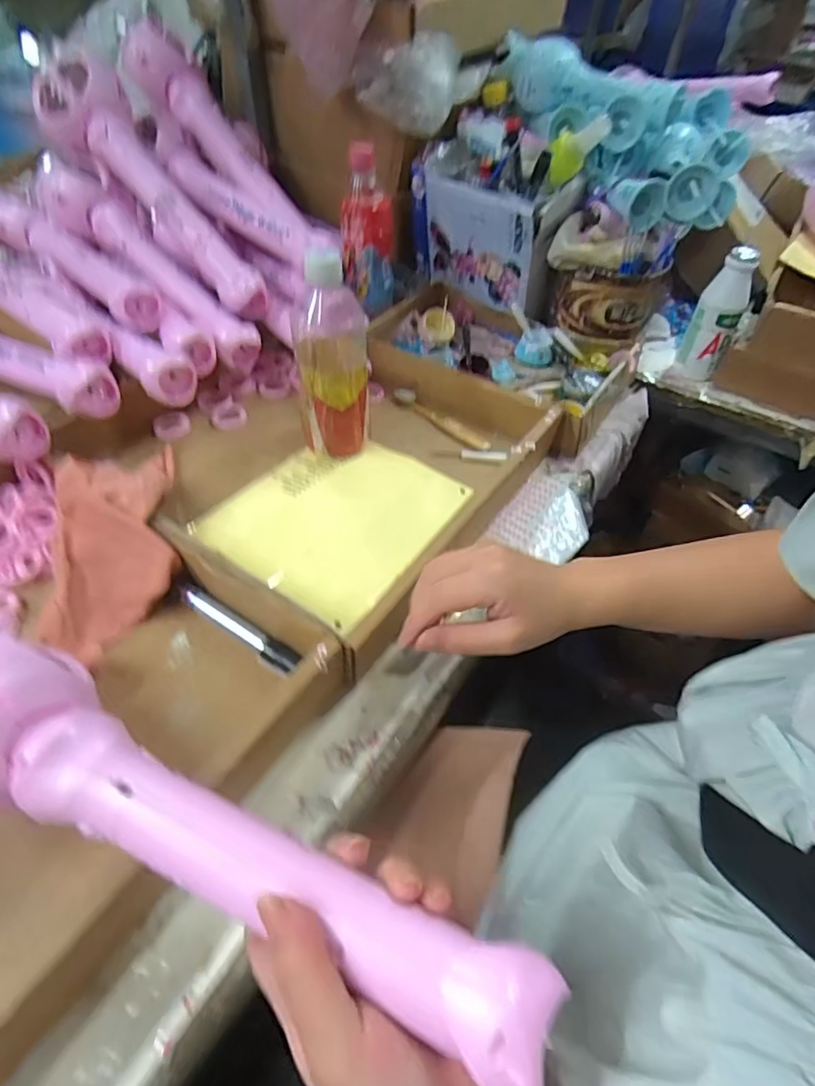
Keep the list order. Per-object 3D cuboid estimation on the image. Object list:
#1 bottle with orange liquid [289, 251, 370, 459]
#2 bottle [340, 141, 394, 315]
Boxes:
[{"bbox_3d":[-0.065,-0.161,0.495,0.055,0.184,0.054,19,50,12],"label":"bottle with orange liquid"},{"bbox_3d":[-0.046,-0.366,0.641,0.059,0.165,0.051,-2,49,-6],"label":"bottle"}]

